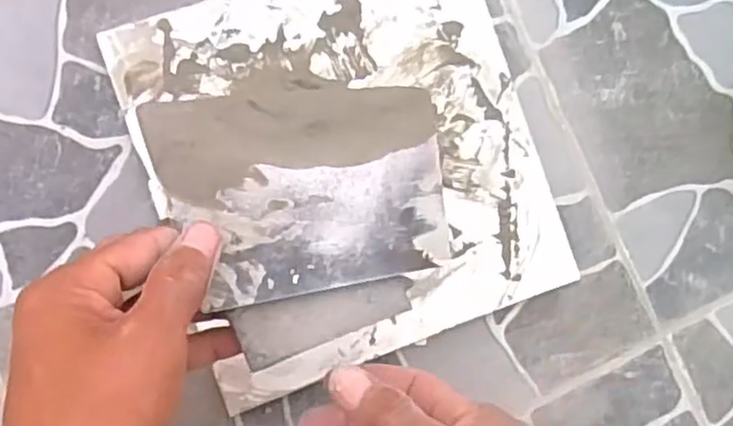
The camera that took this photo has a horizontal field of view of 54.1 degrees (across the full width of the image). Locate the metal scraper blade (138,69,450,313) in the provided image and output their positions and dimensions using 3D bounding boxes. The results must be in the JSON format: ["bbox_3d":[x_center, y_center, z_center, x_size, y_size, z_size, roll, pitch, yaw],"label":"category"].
[{"bbox_3d":[-0.024,-0.015,0.329,0.133,0.004,0.100,-10,82,-24],"label":"metal scraper blade"}]

